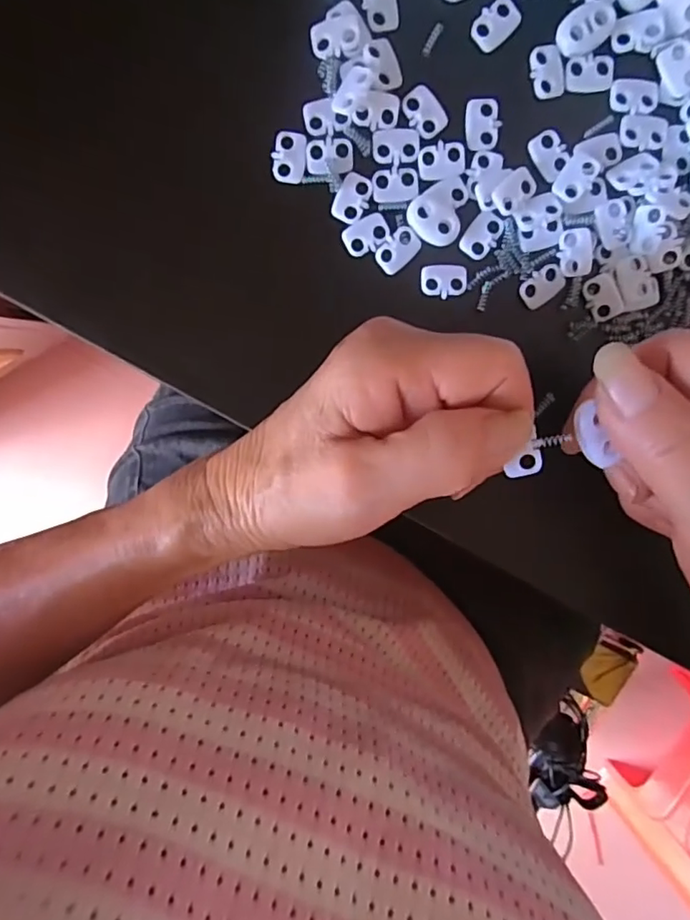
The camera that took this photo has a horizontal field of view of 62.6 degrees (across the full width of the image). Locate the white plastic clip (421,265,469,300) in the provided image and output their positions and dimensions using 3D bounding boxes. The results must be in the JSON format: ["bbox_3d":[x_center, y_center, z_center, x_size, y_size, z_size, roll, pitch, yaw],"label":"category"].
[{"bbox_3d":[0.041,-0.074,0.233,0.019,0.004,0.014,1,100,-1],"label":"white plastic clip"}]

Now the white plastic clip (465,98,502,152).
[{"bbox_3d":[0.055,-0.133,0.224,0.014,0.004,0.019,-5,100,0],"label":"white plastic clip"}]

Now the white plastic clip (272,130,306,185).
[{"bbox_3d":[-0.022,-0.121,0.224,0.013,0.004,0.019,5,100,-2],"label":"white plastic clip"}]

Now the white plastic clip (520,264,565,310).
[{"bbox_3d":[0.082,-0.072,0.235,0.018,0.004,0.012,-40,98,6],"label":"white plastic clip"}]

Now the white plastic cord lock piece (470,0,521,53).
[{"bbox_3d":[0.058,-0.169,0.219,0.019,0.004,0.013,-43,98,6],"label":"white plastic cord lock piece"}]

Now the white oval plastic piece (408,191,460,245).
[{"bbox_3d":[0.036,-0.097,0.229,0.022,0.004,0.016,29,98,-6],"label":"white oval plastic piece"}]

